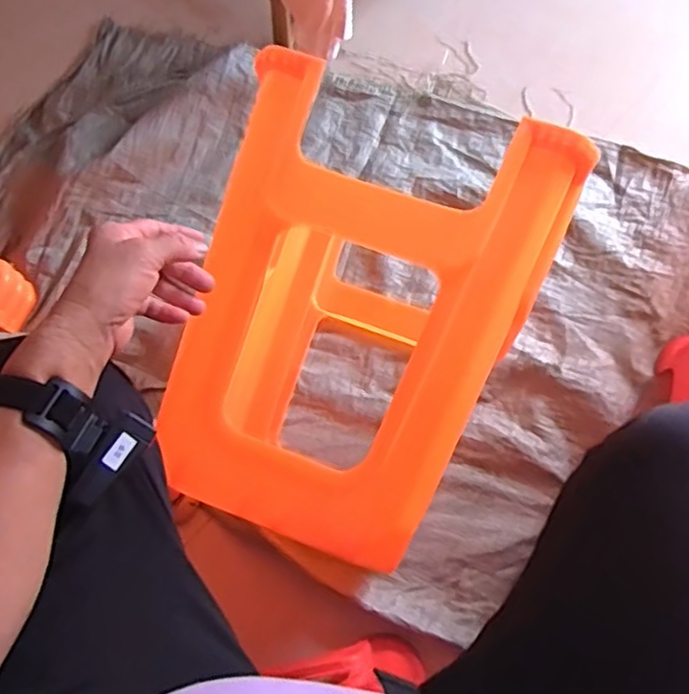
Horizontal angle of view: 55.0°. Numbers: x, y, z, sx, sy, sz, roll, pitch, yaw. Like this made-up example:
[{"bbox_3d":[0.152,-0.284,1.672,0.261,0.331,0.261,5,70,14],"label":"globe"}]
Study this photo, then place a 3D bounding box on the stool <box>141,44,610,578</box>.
[{"bbox_3d":[0.006,0.001,0.794,0.353,0.382,0.454,21,71,10],"label":"stool"}]

